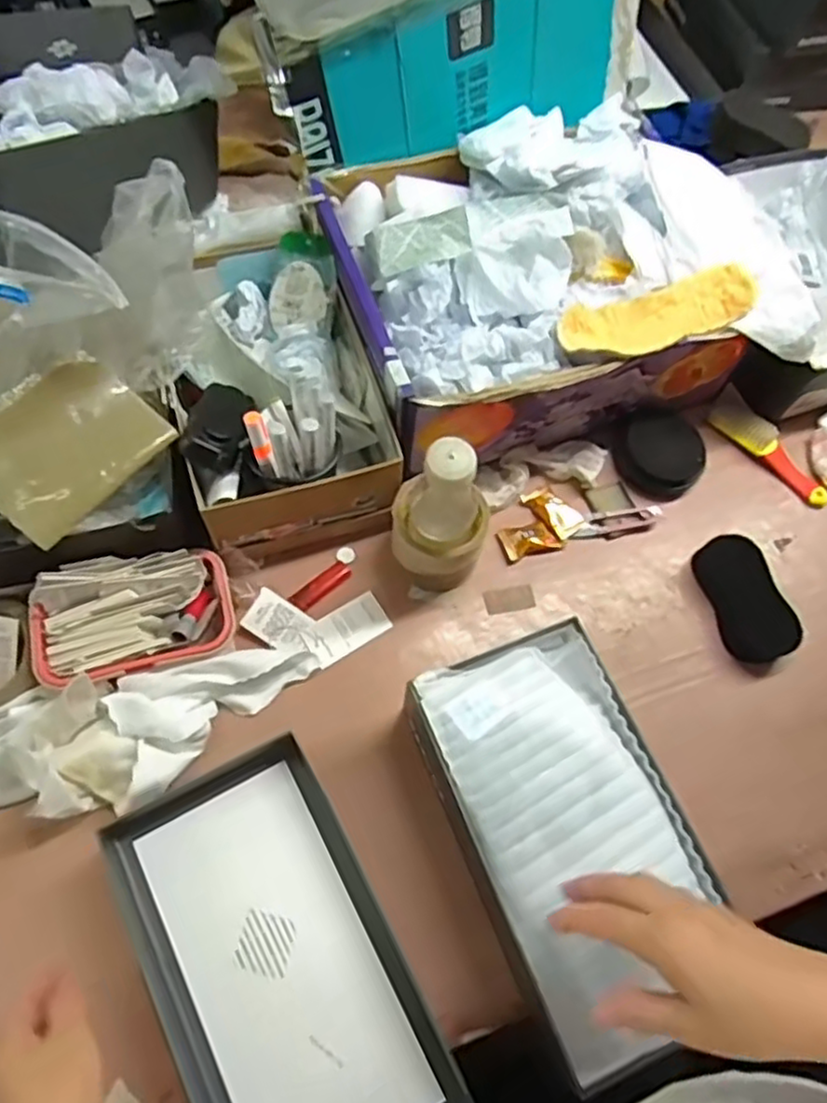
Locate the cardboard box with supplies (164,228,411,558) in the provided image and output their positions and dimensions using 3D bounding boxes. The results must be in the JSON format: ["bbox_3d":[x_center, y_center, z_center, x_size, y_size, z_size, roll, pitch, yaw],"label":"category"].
[{"bbox_3d":[-0.142,-0.166,0.697,0.185,0.133,0.303,-15,67,-11],"label":"cardboard box with supplies"}]

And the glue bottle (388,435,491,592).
[{"bbox_3d":[0.025,-0.033,0.626,0.087,0.194,0.075,8,64,0],"label":"glue bottle"}]

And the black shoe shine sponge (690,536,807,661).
[{"bbox_3d":[0.327,0.045,0.692,0.064,0.035,0.128,-17,67,-12],"label":"black shoe shine sponge"}]

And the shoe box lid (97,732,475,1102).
[{"bbox_3d":[-0.098,0.316,0.525,0.167,0.036,0.311,-27,69,-16],"label":"shoe box lid"}]

